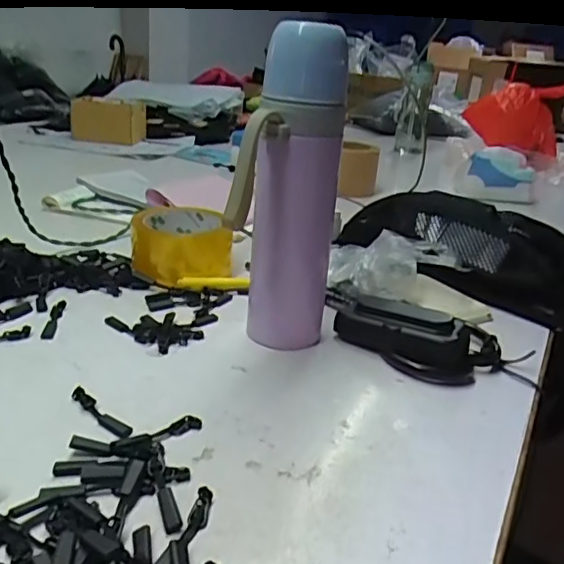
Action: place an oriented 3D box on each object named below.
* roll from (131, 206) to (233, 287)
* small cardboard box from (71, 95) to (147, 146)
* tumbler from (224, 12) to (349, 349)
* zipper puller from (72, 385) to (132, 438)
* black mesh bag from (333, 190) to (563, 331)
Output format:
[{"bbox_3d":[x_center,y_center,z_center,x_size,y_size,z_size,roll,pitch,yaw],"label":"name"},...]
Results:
[{"bbox_3d":[-0.103,-0.038,0.591,0.101,0.052,0.103,3,24,-7],"label":"roll"},{"bbox_3d":[-0.369,-0.340,1.197,0.135,0.086,0.076,10,24,9],"label":"small cardboard box"},{"bbox_3d":[0.005,-0.061,0.434,0.074,0.243,0.100,8,23,4],"label":"tumbler"},{"bbox_3d":[-0.119,0.083,0.368,0.058,0.005,0.011,22,28,32],"label":"zipper puller"},{"bbox_3d":[0.204,-0.037,0.636,0.292,0.083,0.161,18,26,26],"label":"black mesh bag"}]

